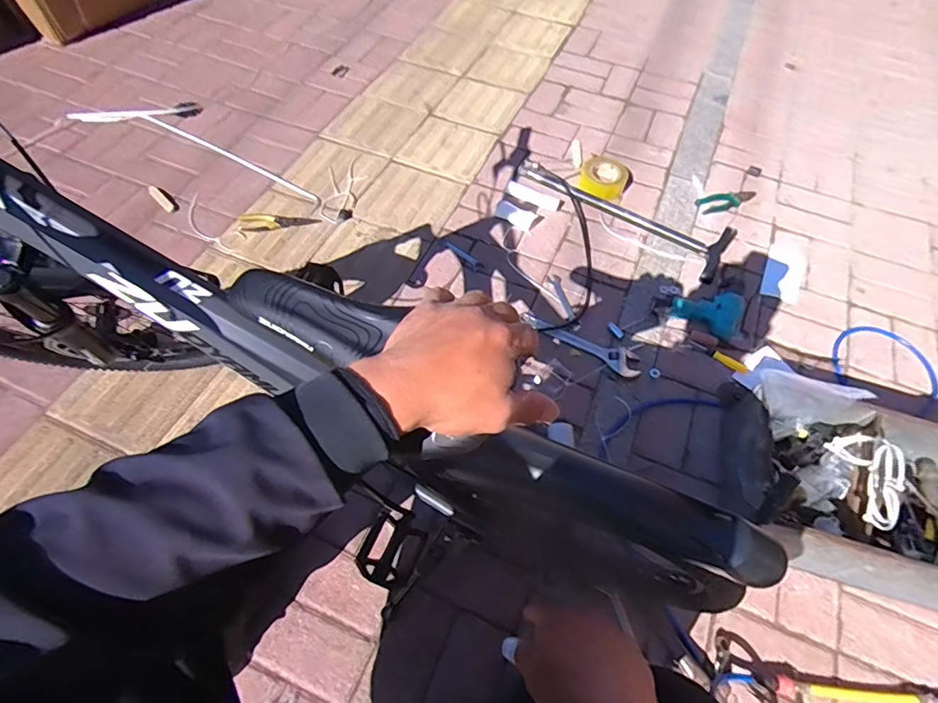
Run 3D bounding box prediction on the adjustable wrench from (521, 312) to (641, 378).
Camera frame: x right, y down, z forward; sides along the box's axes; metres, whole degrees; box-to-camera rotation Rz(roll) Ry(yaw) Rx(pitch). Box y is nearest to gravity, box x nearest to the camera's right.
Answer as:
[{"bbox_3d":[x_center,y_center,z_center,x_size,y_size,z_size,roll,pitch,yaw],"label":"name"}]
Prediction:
[{"bbox_3d":[0.260,-0.023,1.170,0.278,0.021,0.066,26,64,12],"label":"adjustable wrench"}]

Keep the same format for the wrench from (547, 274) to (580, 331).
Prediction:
[{"bbox_3d":[0.232,-0.119,1.239,0.033,0.005,0.167,-16,63,-10],"label":"wrench"}]

